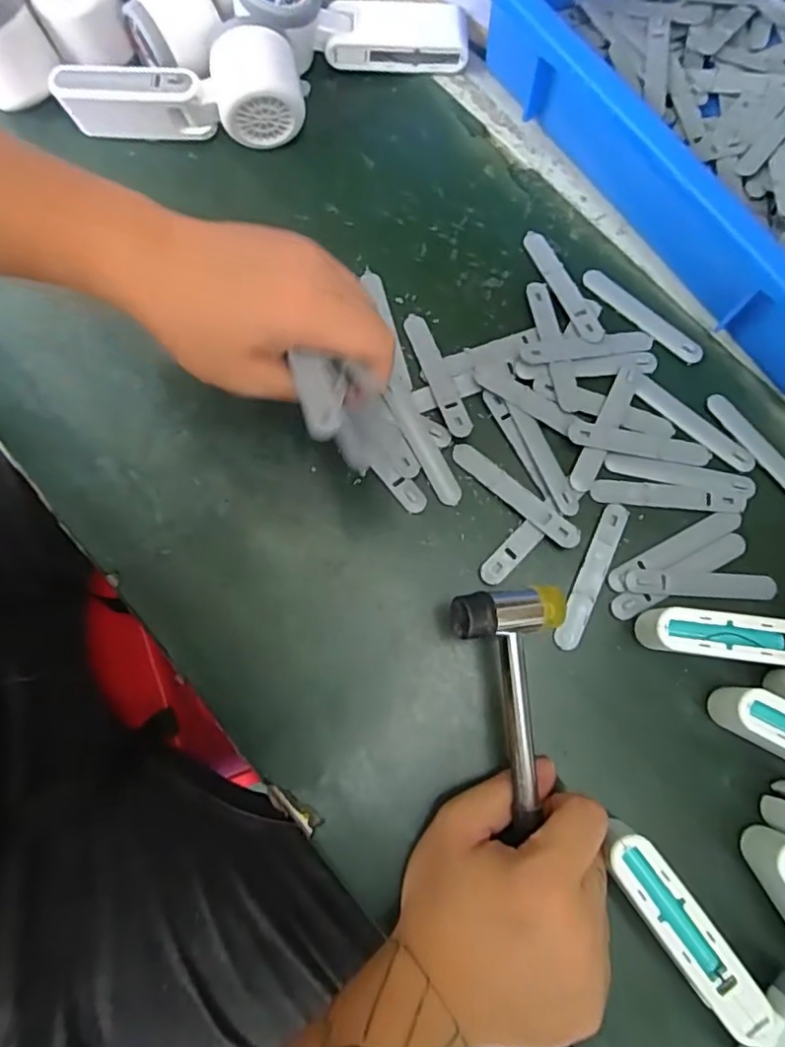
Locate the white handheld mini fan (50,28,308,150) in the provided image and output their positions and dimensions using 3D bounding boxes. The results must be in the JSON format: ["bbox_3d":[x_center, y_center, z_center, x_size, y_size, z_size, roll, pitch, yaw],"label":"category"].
[{"bbox_3d":[-0.148,-0.296,0.422,0.168,0.055,0.051,-8,78,-1],"label":"white handheld mini fan"}]

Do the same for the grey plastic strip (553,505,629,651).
[{"bbox_3d":[0.123,0.032,0.367,0.016,0.004,0.096,25,79,6],"label":"grey plastic strip"}]

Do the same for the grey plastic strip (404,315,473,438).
[{"bbox_3d":[0.030,-0.099,0.392,0.015,0.009,0.094,-21,78,-3],"label":"grey plastic strip"}]

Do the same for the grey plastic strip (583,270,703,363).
[{"bbox_3d":[0.172,-0.144,0.411,0.096,0.004,0.014,43,82,9],"label":"grey plastic strip"}]

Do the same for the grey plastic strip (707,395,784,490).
[{"bbox_3d":[0.242,-0.047,0.389,0.015,0.004,0.094,-36,80,-6],"label":"grey plastic strip"}]

